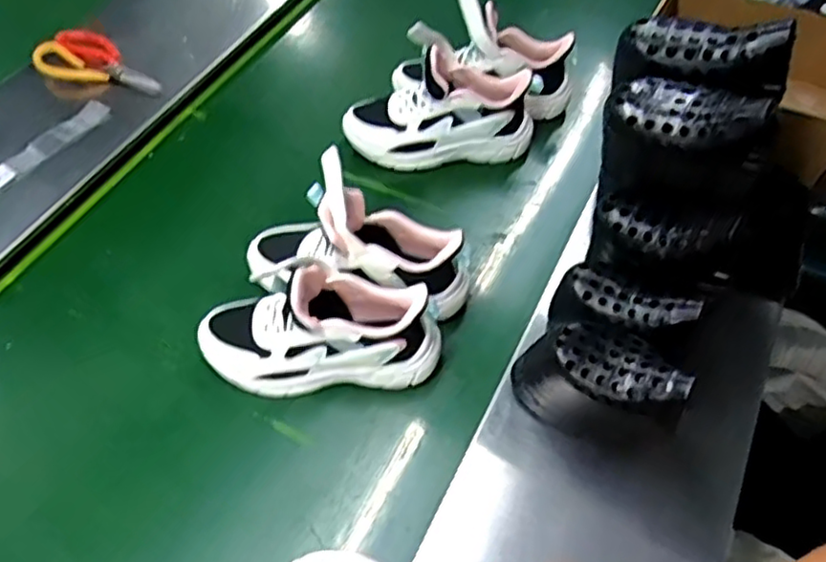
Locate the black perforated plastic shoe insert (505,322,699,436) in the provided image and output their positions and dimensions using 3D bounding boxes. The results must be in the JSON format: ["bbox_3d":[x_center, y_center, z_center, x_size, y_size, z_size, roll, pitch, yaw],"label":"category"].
[{"bbox_3d":[0.157,0.092,0.587,0.138,0.135,0.069,28,58,20],"label":"black perforated plastic shoe insert"}]

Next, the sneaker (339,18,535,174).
[{"bbox_3d":[0.032,-0.234,0.829,0.238,0.158,0.087,-4,53,-3],"label":"sneaker"}]

